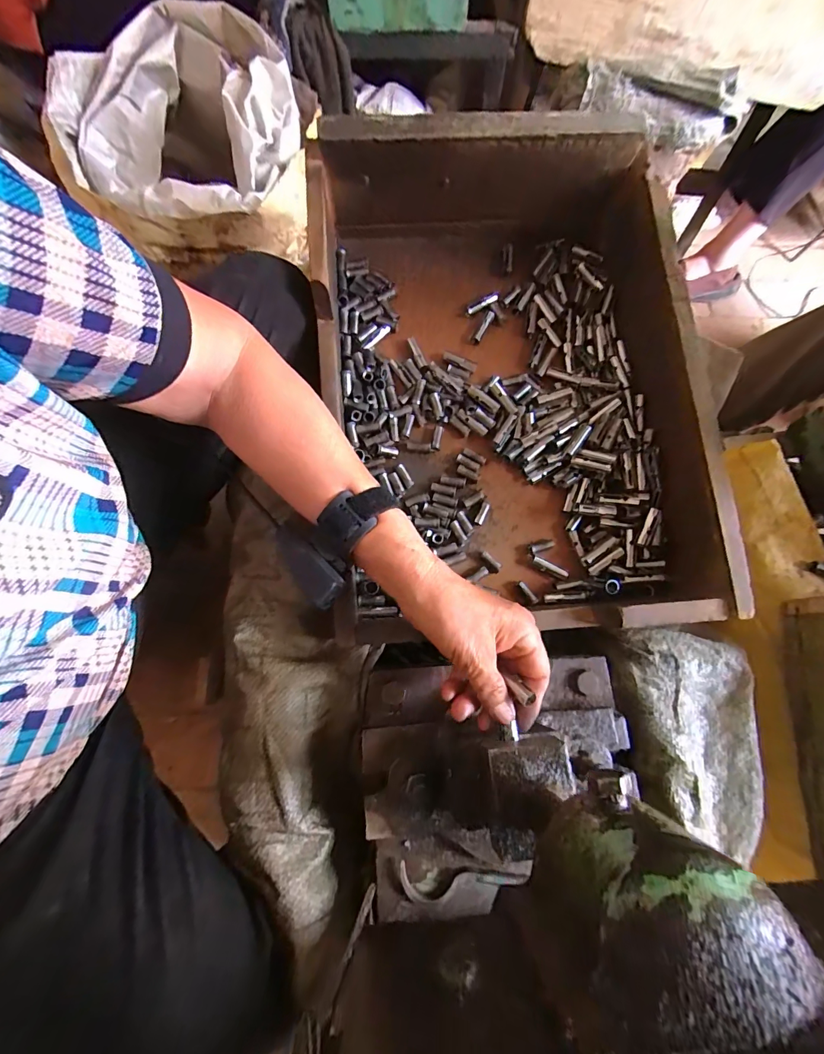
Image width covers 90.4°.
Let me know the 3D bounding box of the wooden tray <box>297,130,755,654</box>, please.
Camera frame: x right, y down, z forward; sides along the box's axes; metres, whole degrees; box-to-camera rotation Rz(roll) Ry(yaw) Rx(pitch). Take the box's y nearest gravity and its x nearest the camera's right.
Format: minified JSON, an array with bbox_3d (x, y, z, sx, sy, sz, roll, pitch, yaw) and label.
[{"bbox_3d":[0.102,-0.147,0.393,0.351,0.137,0.474,-2,70,-5],"label":"wooden tray"}]

